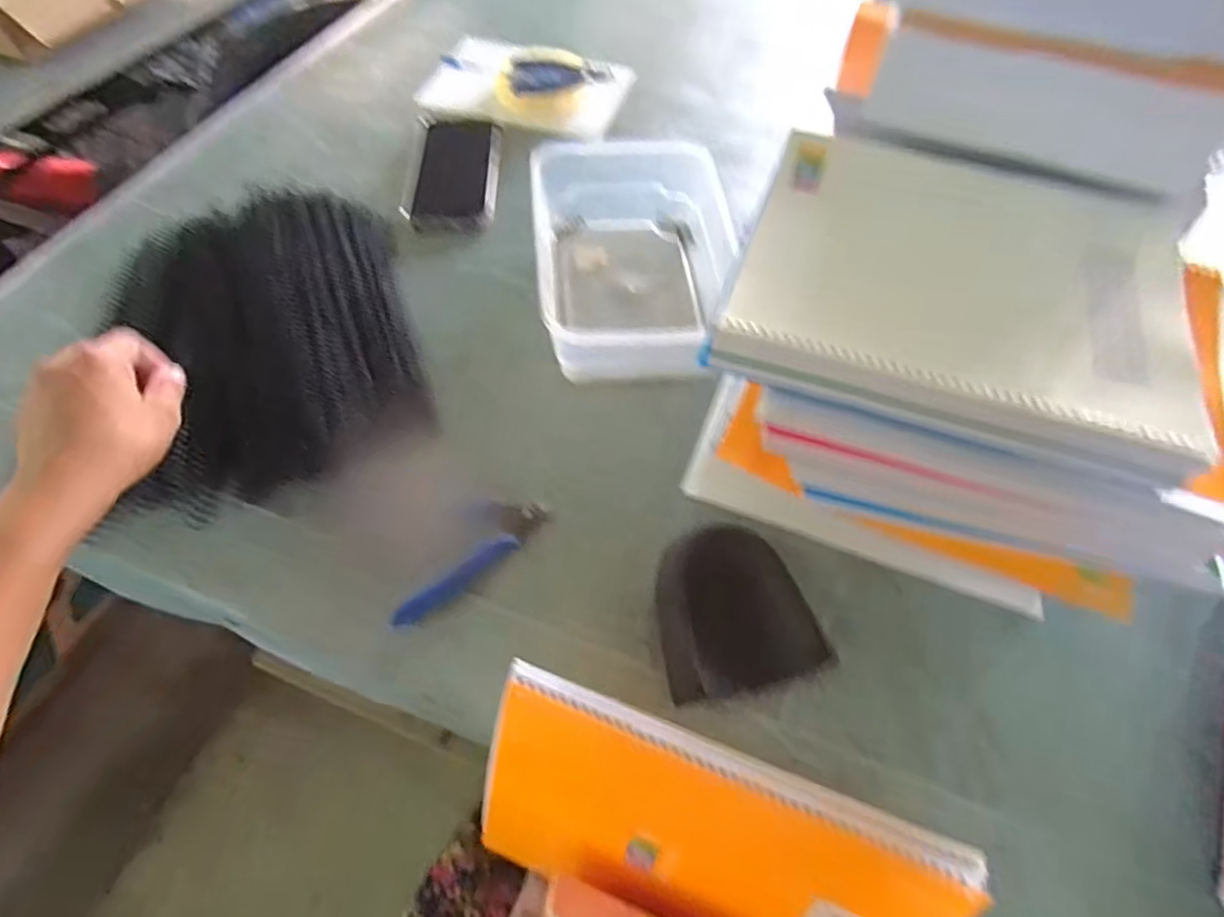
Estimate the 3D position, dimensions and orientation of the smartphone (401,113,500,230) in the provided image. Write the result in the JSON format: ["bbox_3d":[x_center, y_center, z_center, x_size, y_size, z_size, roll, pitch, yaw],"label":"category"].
[{"bbox_3d":[-0.155,-0.282,0.643,0.088,0.005,0.174,0,58,-3],"label":"smartphone"}]

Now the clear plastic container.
[{"bbox_3d":[0.017,-0.166,0.550,0.155,0.067,0.228,-2,58,-5],"label":"clear plastic container"}]

